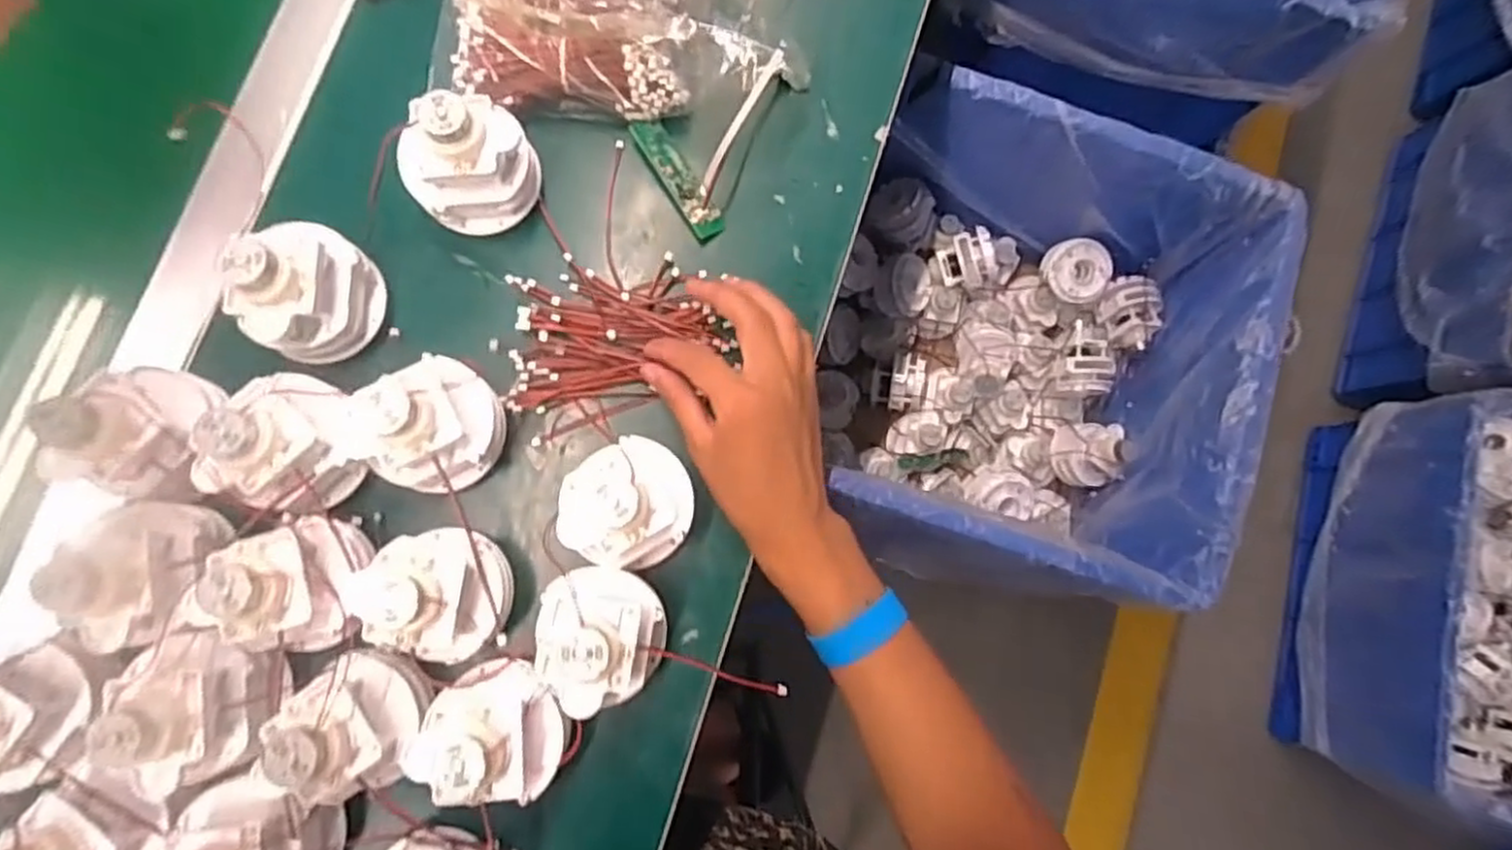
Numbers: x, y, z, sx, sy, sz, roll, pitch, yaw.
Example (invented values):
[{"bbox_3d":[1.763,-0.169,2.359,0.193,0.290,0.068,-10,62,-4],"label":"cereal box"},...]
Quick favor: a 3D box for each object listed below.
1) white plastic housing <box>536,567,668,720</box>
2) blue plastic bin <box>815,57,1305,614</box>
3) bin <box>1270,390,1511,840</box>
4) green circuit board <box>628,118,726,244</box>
[{"bbox_3d":[-0.080,0.110,0.378,0.064,0.072,0.073,2,83,-5],"label":"white plastic housing"},{"bbox_3d":[0.269,-0.068,0.771,0.360,0.261,0.398,17,82,-3],"label":"blue plastic bin"},{"bbox_3d":[1.084,0.269,1.062,0.447,0.288,0.578,16,82,-3],"label":"bin"},{"bbox_3d":[-0.048,-0.152,0.455,0.022,0.010,0.083,-32,87,-8],"label":"green circuit board"}]

